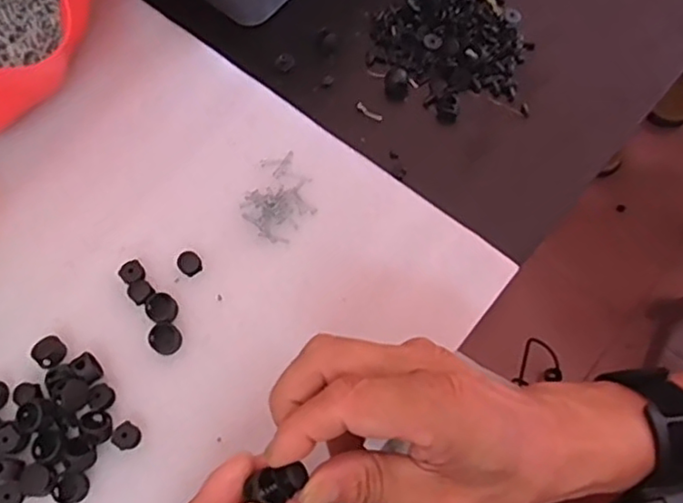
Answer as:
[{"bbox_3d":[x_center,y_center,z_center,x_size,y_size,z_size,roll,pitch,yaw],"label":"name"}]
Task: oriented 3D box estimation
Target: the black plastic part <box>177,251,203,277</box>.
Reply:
[{"bbox_3d":[-0.090,0.007,0.377,0.013,0.006,0.014,0,72,1],"label":"black plastic part"}]

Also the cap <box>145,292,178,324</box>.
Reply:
[{"bbox_3d":[-0.103,0.033,0.368,0.017,0.007,0.017,-1,70,3],"label":"cap"}]

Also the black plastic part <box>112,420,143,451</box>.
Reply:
[{"bbox_3d":[-0.115,0.100,0.342,0.013,0.009,0.013,-1,70,3],"label":"black plastic part"}]

